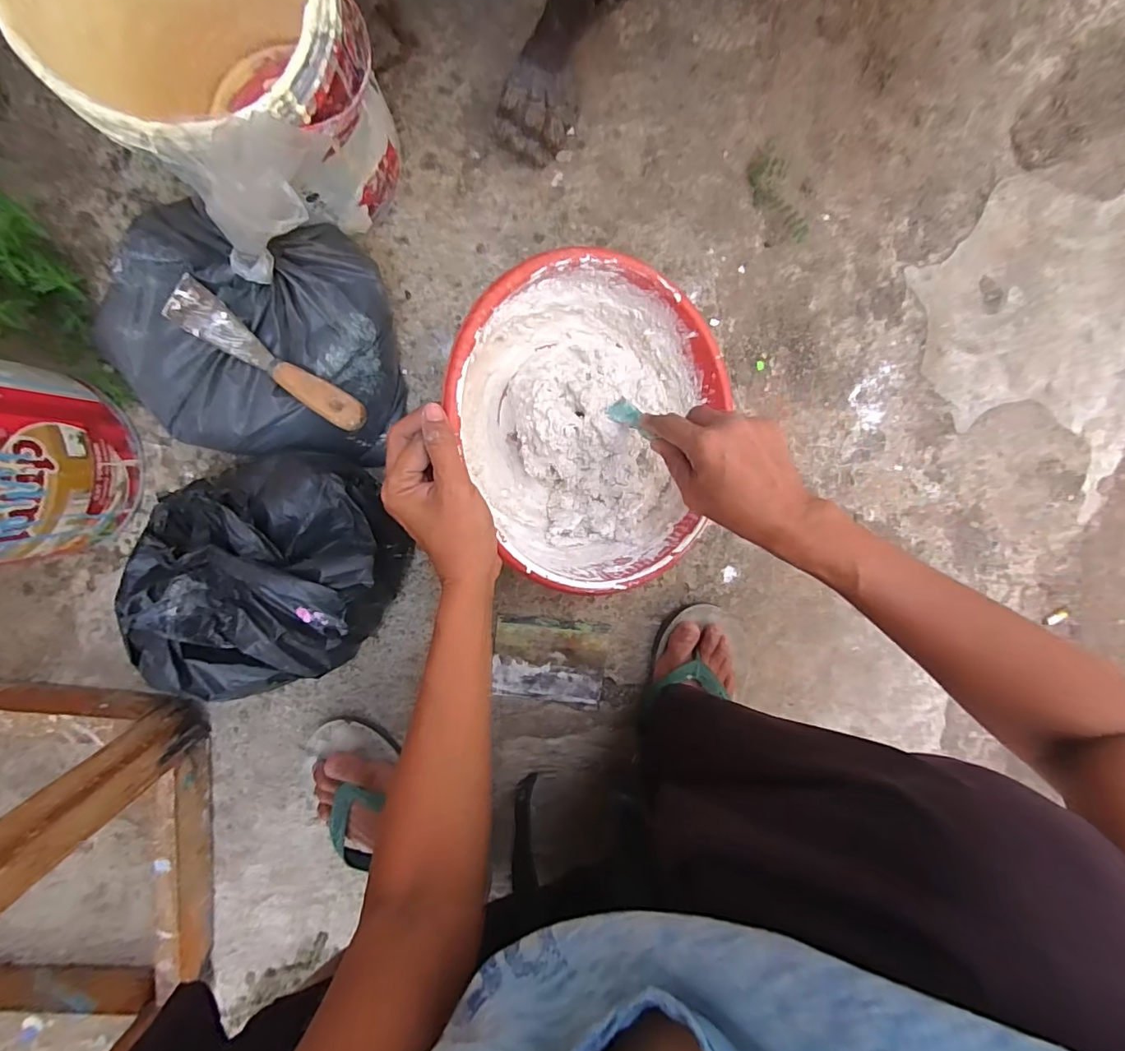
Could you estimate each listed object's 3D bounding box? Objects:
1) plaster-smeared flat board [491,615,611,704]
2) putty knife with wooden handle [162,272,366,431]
[{"bbox_3d":[-0.013,0.142,0.537,0.115,0.006,0.086,6,97,-4],"label":"plaster-smeared flat board"},{"bbox_3d":[-0.236,-0.132,0.411,0.171,0.018,0.034,35,94,-7],"label":"putty knife with wooden handle"}]

